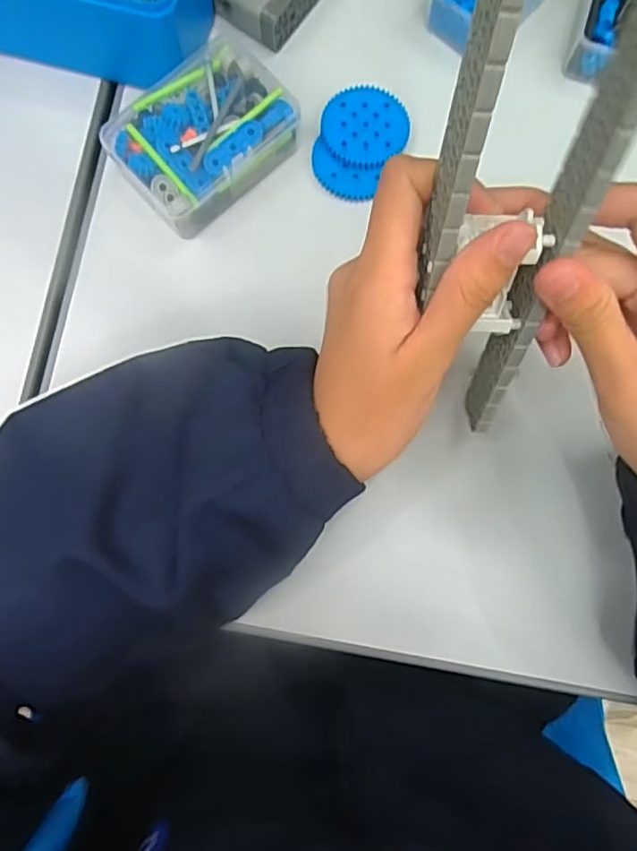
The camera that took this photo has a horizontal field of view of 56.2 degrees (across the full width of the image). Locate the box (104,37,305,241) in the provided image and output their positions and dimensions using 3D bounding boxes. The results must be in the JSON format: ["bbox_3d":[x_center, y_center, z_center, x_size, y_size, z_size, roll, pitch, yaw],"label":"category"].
[{"bbox_3d":[-0.064,-0.159,0.334,0.093,0.034,0.069,-44,84,-8],"label":"box"}]

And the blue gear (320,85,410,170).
[{"bbox_3d":[0.027,-0.174,0.345,0.049,0.004,0.049,0,84,0],"label":"blue gear"}]

